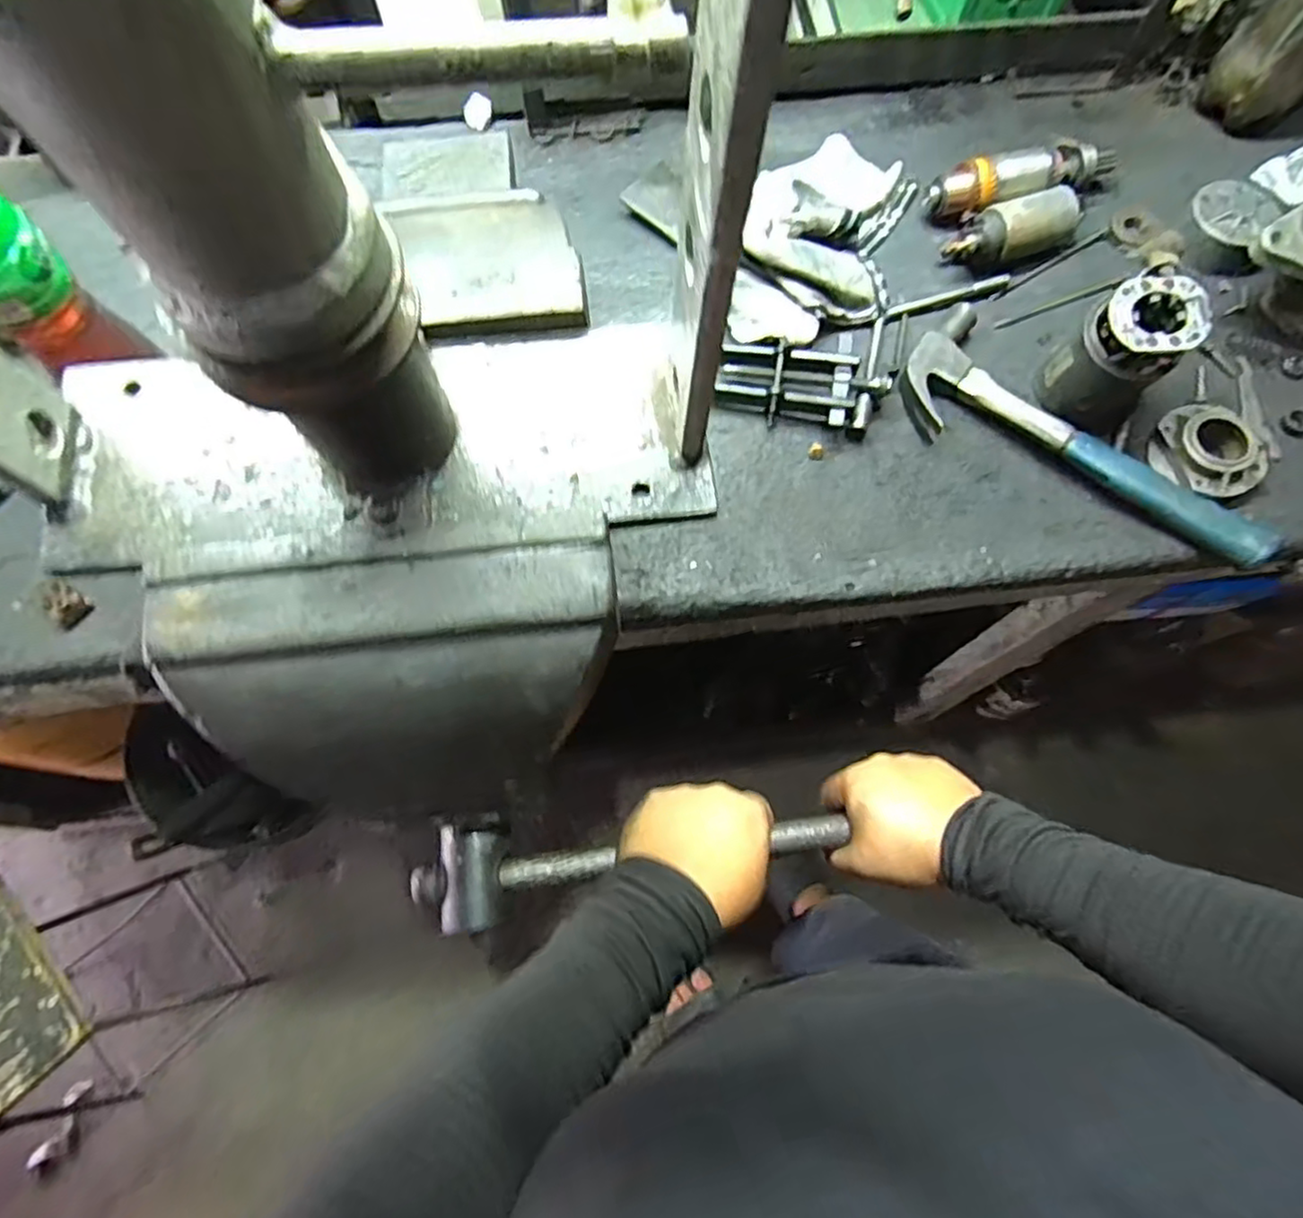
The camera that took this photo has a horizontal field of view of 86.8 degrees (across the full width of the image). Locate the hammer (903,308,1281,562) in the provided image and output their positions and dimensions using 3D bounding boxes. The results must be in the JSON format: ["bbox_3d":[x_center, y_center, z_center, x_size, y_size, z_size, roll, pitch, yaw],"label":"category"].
[{"bbox_3d":[0.367,-0.133,0.609,0.120,0.036,0.332,-43,76,-14],"label":"hammer"}]

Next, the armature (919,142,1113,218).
[{"bbox_3d":[0.366,-0.426,0.682,0.184,0.047,0.057,-13,71,-5],"label":"armature"}]

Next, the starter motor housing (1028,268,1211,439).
[{"bbox_3d":[0.394,-0.218,0.583,0.077,0.114,0.084,-43,76,-14],"label":"starter motor housing"}]

